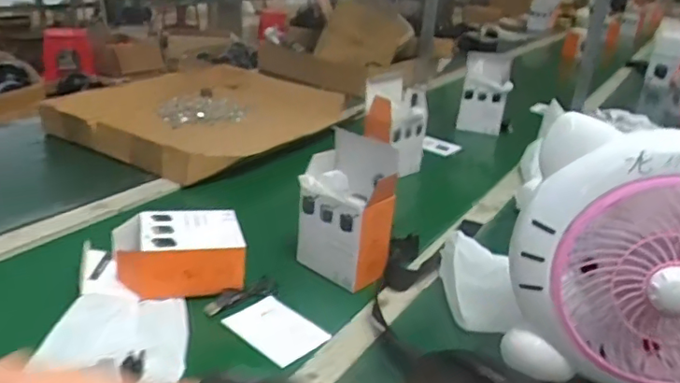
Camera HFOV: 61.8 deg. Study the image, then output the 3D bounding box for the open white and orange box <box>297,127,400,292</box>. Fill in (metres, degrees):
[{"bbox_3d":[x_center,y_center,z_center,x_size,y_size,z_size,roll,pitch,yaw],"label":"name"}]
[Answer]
[{"bbox_3d":[0.012,0.022,0.710,0.111,0.167,0.077,19,29,31],"label":"open white and orange box"}]

